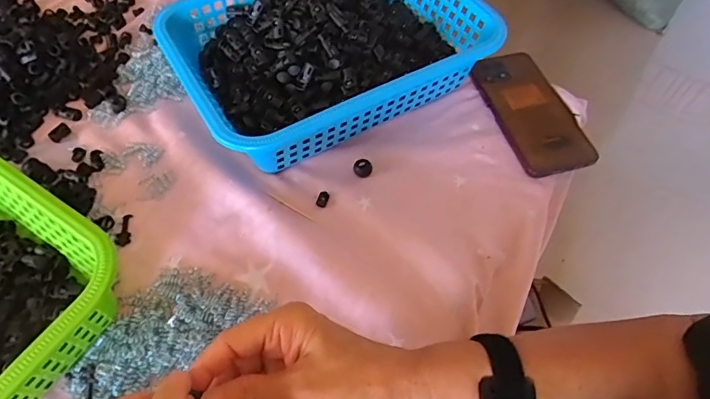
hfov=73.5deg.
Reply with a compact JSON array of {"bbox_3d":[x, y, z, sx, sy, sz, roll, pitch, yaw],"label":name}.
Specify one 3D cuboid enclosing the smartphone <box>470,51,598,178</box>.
[{"bbox_3d":[0.184,-0.094,0.502,0.077,0.013,0.158,-12,59,-9],"label":"smartphone"}]

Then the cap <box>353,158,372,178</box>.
[{"bbox_3d":[0.008,-0.031,0.458,0.017,0.006,0.018,1,57,-1],"label":"cap"}]

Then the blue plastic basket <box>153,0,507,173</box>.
[{"bbox_3d":[-0.028,-0.153,0.493,0.296,0.081,0.214,-24,61,-16],"label":"blue plastic basket"}]

